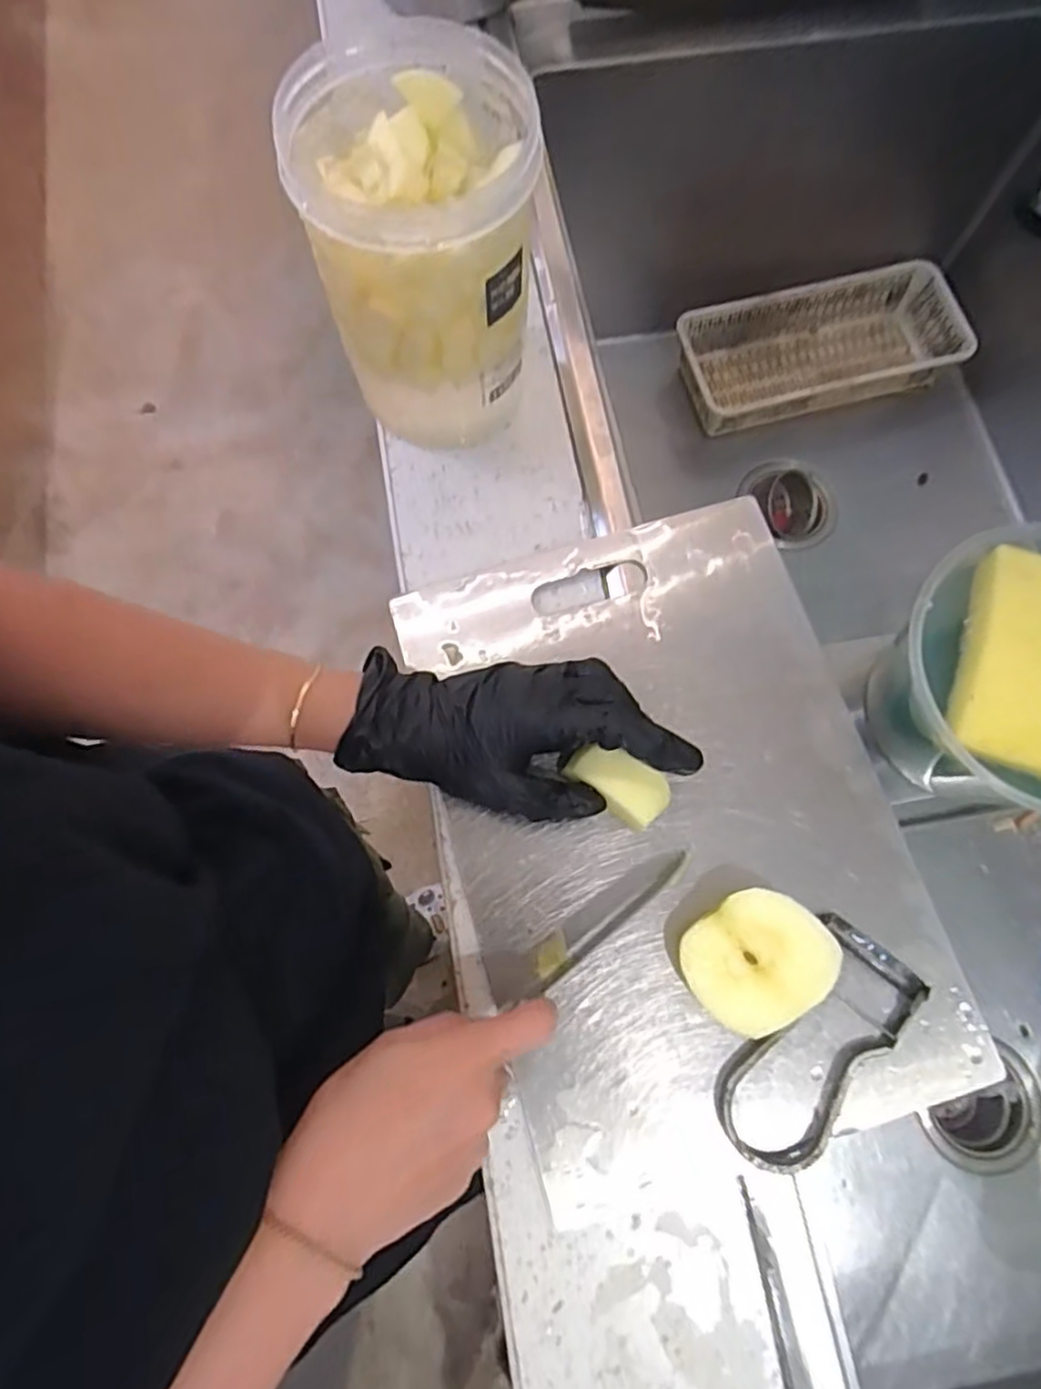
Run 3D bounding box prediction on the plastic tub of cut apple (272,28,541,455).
[{"bbox_3d":[-0.053,-0.233,0.396,0.108,0.162,0.115,0,74,0],"label":"plastic tub of cut apple"}]

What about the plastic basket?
[{"bbox_3d":[0.336,-0.388,0.817,0.307,0.059,0.135,-14,74,-4],"label":"plastic basket"}]

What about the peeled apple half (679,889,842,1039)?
[{"bbox_3d":[0.115,0.128,0.352,0.063,0.024,0.063,-2,80,14],"label":"peeled apple half"}]

